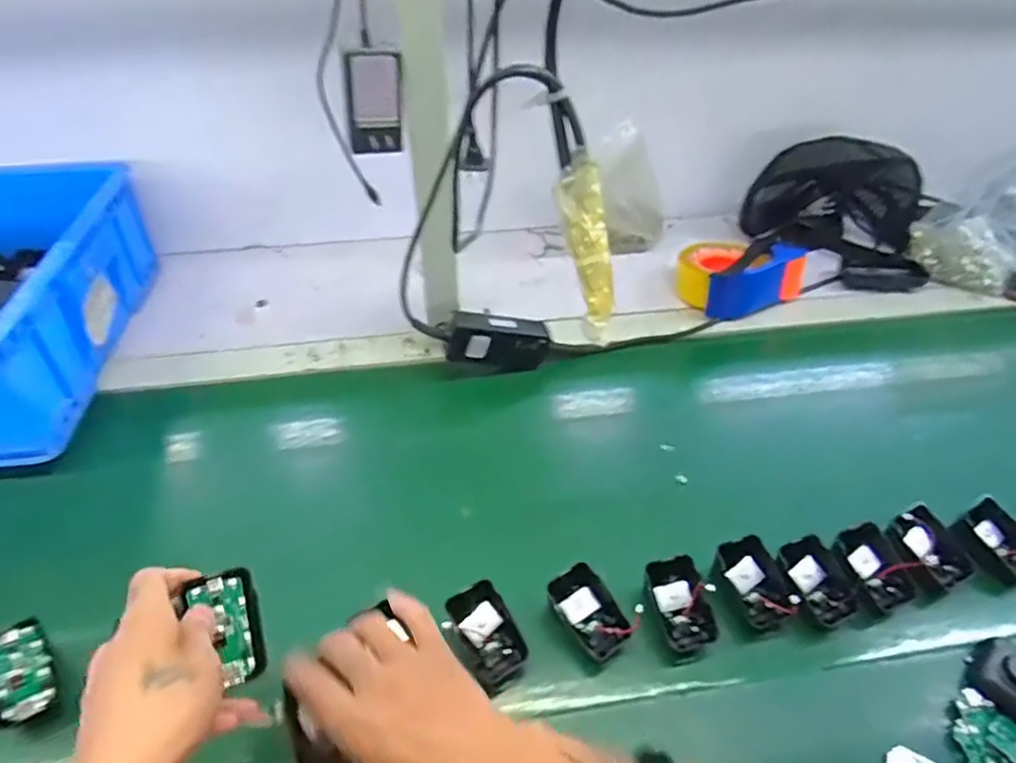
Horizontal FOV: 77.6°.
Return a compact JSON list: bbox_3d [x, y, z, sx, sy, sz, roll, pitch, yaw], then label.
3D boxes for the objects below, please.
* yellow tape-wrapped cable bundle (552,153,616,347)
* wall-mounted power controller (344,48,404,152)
[{"bbox_3d":[0.032,-0.052,0.251,0.017,0.070,0.008,-17,18,-19],"label":"yellow tape-wrapped cable bundle"},{"bbox_3d":[-0.113,-0.238,0.538,0.045,0.079,0.027,-4,44,-5],"label":"wall-mounted power controller"}]

